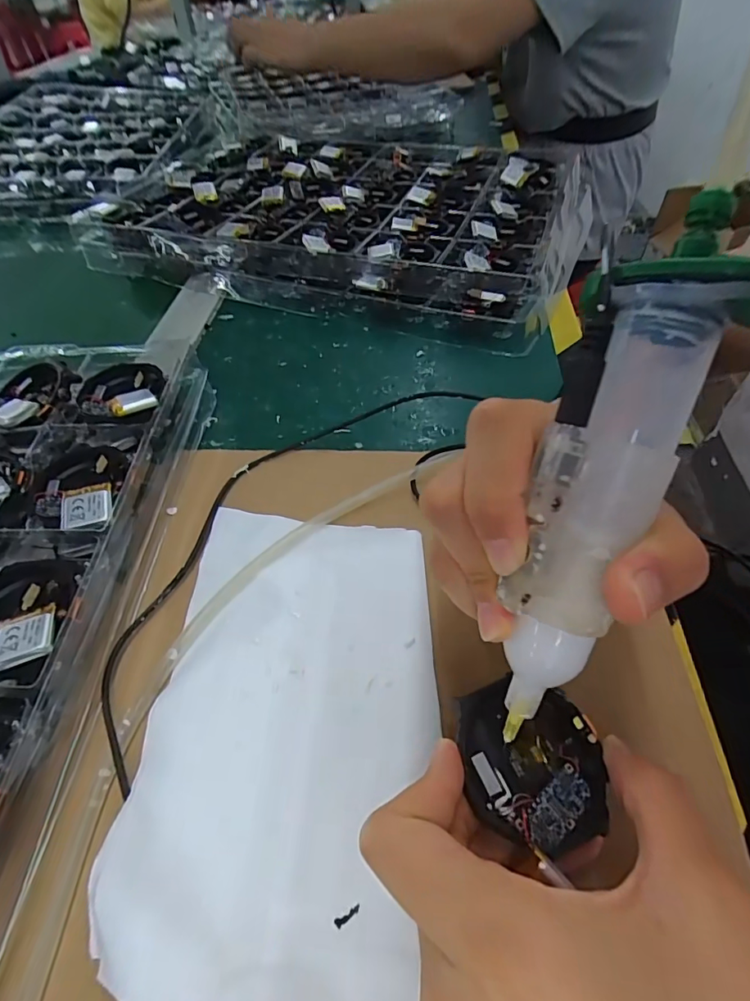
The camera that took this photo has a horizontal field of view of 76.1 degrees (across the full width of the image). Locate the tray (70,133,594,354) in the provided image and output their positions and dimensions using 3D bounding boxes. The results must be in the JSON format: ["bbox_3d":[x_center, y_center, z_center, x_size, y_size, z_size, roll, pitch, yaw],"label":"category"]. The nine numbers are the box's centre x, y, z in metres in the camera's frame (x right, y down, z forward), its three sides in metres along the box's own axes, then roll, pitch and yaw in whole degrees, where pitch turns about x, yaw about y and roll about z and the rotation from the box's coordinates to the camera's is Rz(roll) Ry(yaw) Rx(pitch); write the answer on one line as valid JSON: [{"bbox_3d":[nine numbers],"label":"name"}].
[{"bbox_3d":[-0.027,-0.297,0.481,0.448,0.038,0.315,16,53,15],"label":"tray"}]

